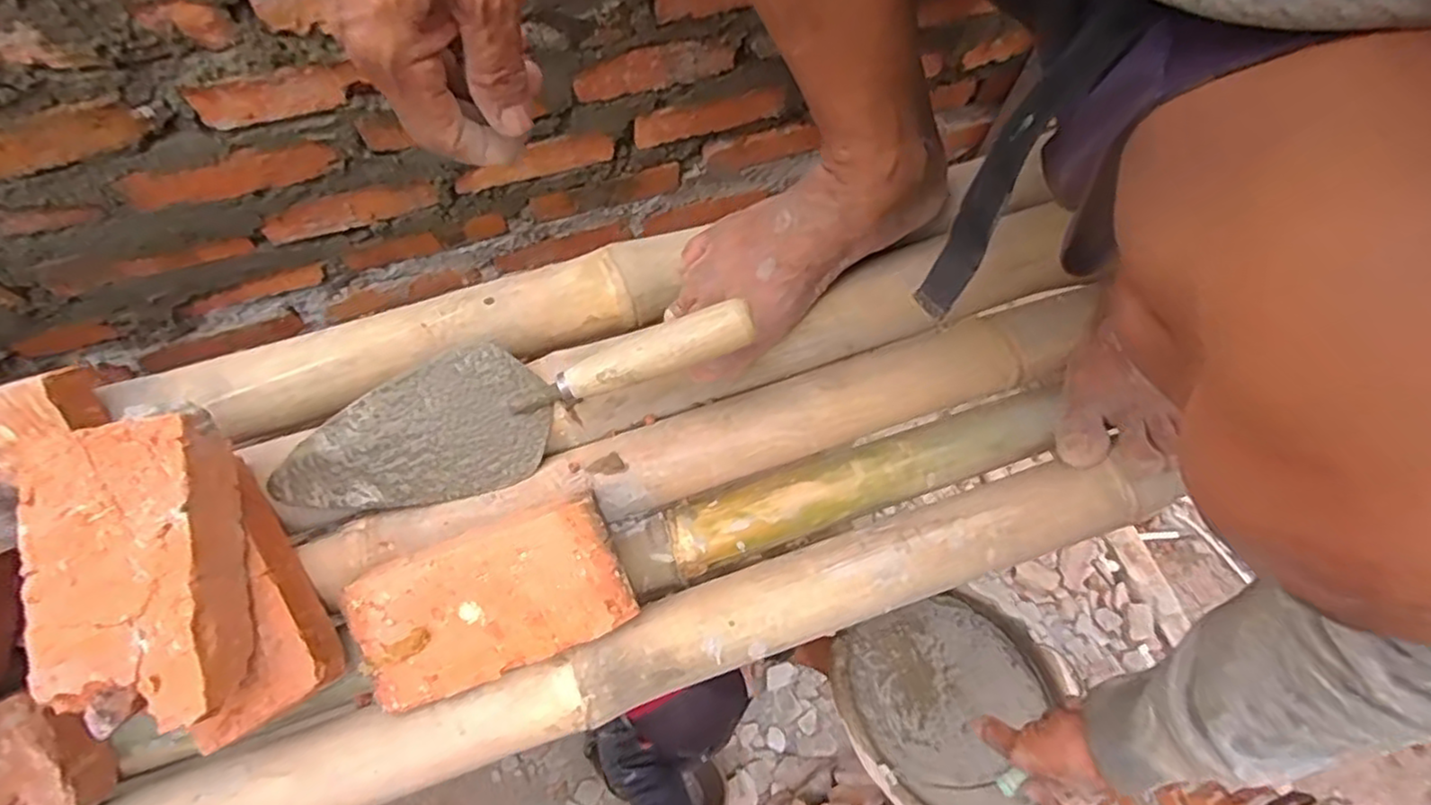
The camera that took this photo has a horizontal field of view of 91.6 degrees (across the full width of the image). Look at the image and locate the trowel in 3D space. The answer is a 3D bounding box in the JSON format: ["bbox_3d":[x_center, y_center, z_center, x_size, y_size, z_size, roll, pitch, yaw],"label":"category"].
[{"bbox_3d":[-0.124,-0.003,0.443,0.305,0.063,0.081,-20,69,11],"label":"trowel"}]

